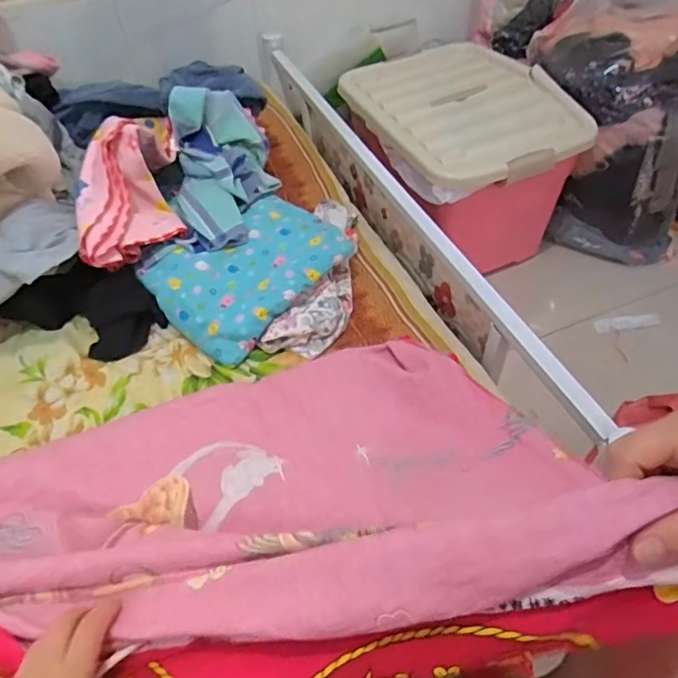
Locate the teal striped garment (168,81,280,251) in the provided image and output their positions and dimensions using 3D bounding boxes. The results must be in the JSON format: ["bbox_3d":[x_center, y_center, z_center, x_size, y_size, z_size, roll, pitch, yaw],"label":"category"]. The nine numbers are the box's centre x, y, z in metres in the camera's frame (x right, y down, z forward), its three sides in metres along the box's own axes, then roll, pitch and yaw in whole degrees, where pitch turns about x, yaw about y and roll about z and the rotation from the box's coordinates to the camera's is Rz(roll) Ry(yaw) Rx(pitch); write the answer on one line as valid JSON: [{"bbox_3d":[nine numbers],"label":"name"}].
[{"bbox_3d":[-0.196,-0.287,0.923,0.163,0.077,0.344,-6,66,-2],"label":"teal striped garment"}]

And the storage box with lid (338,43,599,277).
[{"bbox_3d":[0.299,-0.450,1.446,0.443,0.391,0.563,-16,52,-11],"label":"storage box with lid"}]

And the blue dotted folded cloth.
[{"bbox_3d":[-0.130,-0.108,0.830,0.282,0.048,0.216,-38,59,-25],"label":"blue dotted folded cloth"}]

